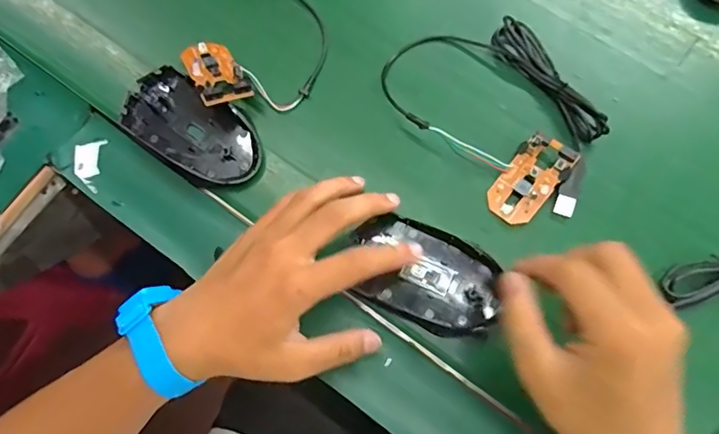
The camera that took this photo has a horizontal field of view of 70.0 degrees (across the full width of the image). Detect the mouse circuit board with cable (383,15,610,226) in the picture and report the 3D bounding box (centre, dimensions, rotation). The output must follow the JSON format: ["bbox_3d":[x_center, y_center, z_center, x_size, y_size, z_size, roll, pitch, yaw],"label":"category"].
[{"bbox_3d":[0.102,-0.076,0.374,0.113,0.022,0.159,-28,76,-6],"label":"mouse circuit board with cable"}]

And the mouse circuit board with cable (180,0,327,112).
[{"bbox_3d":[-0.114,-0.191,0.404,0.108,0.029,0.246,-29,77,-6],"label":"mouse circuit board with cable"}]

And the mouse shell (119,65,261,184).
[{"bbox_3d":[-0.124,-0.065,0.381,0.109,0.019,0.057,38,79,10],"label":"mouse shell"}]

